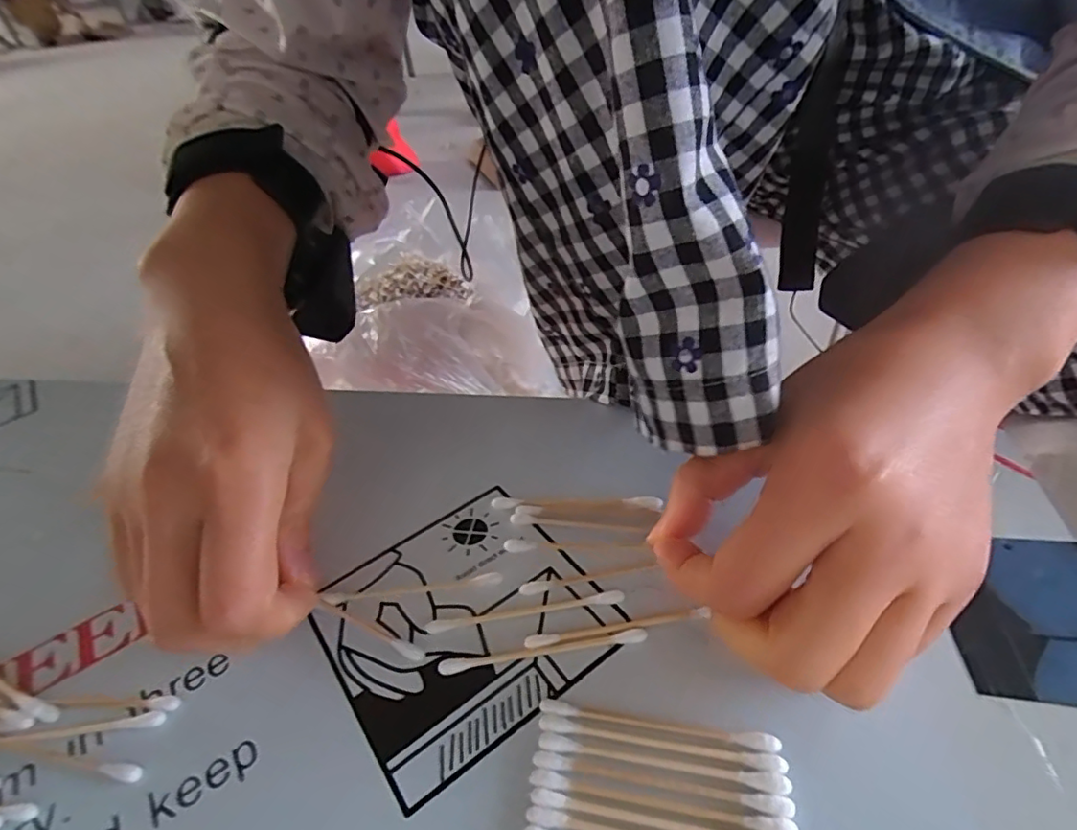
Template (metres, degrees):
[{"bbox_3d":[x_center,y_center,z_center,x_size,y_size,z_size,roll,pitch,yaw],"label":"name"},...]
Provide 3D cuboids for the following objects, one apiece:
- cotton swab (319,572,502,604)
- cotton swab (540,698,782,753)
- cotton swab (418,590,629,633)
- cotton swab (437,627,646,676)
[{"bbox_3d":[-0.049,0.066,0.215,0.068,0.006,0.006,-7,41,-1],"label":"cotton swab"},{"bbox_3d":[0.036,0.094,0.172,0.071,0.004,0.005,4,42,12],"label":"cotton swab"},{"bbox_3d":[-0.005,0.071,0.204,0.072,0.004,0.005,-8,43,-2],"label":"cotton swab"},{"bbox_3d":[0.001,0.081,0.193,0.071,0.004,0.005,-8,44,-2],"label":"cotton swab"}]

